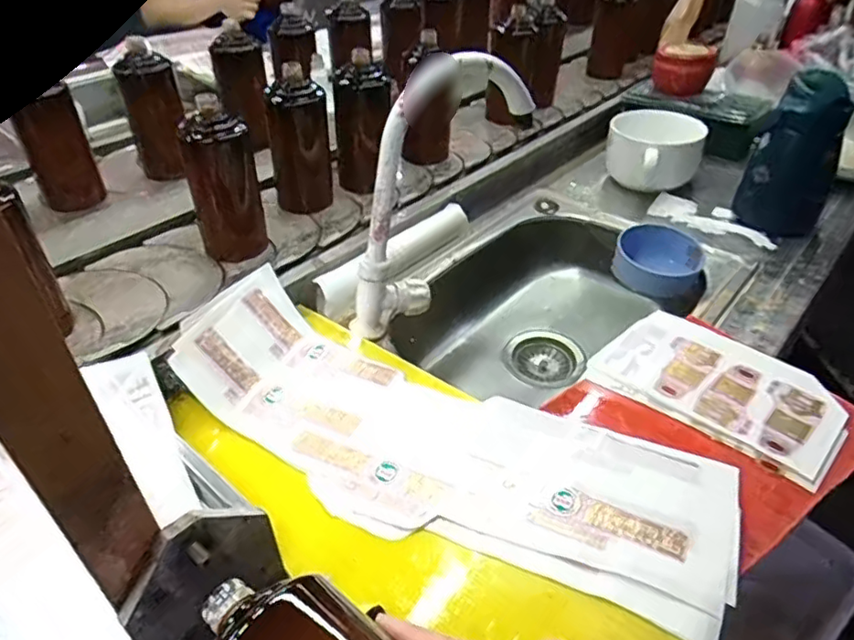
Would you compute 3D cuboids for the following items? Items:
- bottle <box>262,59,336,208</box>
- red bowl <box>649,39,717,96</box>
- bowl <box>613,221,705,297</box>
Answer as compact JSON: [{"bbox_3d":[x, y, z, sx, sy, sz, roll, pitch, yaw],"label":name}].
[{"bbox_3d":[-0.171,-0.237,0.816,0.069,0.180,0.062,18,42,19],"label":"bottle"},{"bbox_3d":[0.464,-0.462,1.095,0.100,0.080,0.115,15,41,16],"label":"red bowl"},{"bbox_3d":[0.310,-0.073,0.809,0.106,0.055,0.109,1,40,-1],"label":"bowl"}]

